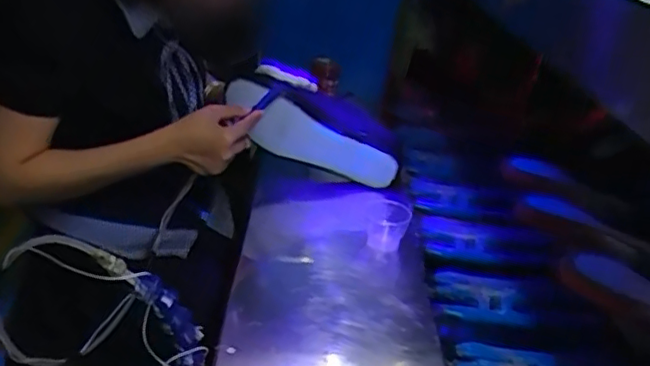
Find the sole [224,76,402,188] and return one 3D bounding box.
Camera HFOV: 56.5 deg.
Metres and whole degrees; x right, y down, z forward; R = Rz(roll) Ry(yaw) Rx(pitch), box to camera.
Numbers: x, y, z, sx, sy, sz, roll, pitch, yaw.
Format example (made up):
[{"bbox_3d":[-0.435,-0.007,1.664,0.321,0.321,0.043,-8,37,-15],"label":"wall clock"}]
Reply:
[{"bbox_3d":[-0.025,-0.061,0.885,0.264,0.090,0.017,29,40,-11],"label":"sole"}]

